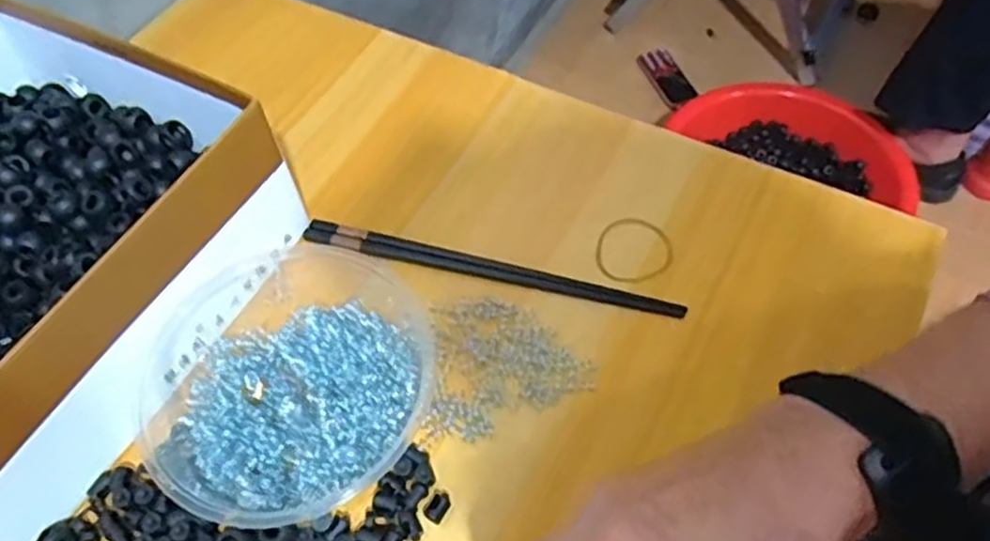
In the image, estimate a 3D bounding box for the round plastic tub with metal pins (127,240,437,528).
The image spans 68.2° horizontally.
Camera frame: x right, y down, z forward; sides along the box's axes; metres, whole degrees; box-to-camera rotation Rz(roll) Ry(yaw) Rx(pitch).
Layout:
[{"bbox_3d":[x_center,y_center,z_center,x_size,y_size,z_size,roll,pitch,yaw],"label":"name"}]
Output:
[{"bbox_3d":[-0.107,0.049,0.391,0.151,0.048,0.162,-1,57,2],"label":"round plastic tub with metal pins"}]

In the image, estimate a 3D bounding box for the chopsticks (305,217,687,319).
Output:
[{"bbox_3d":[-0.004,-0.002,0.448,0.235,0.005,0.015,12,59,10],"label":"chopsticks"}]

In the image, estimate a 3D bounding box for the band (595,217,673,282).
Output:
[{"bbox_3d":[0.085,-0.013,0.456,0.049,0.004,0.047,-1,57,2],"label":"band"}]

